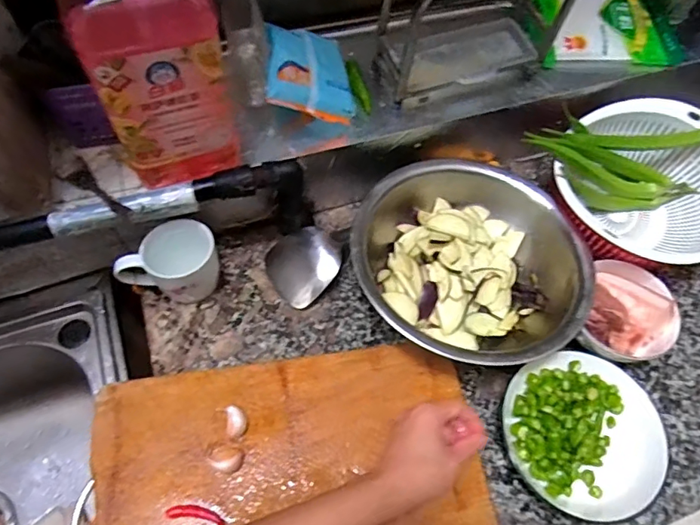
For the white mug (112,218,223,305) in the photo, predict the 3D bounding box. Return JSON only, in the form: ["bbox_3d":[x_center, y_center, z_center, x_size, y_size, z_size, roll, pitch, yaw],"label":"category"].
[{"bbox_3d":[-0.208,0.008,0.587,0.105,0.083,0.076,-40,70,-23],"label":"white mug"}]

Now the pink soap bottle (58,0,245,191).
[{"bbox_3d":[-0.177,-0.190,0.451,0.111,0.280,0.088,-17,63,-13],"label":"pink soap bottle"}]

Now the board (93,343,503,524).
[{"bbox_3d":[-0.051,0.245,0.496,0.384,0.031,0.295,-7,61,-8],"label":"board"}]

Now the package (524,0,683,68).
[{"bbox_3d":[0.348,-0.333,0.702,0.225,0.056,0.124,-4,60,-6],"label":"package"}]

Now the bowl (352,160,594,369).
[{"bbox_3d":[0.141,0.004,0.610,0.266,0.094,0.255,2,60,-3],"label":"bowl"}]

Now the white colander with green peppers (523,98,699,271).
[{"bbox_3d":[0.380,-0.099,0.665,0.247,0.099,0.230,-3,60,-6],"label":"white colander with green peppers"}]

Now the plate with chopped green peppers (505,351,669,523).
[{"bbox_3d":[0.254,0.184,0.540,0.157,0.038,0.166,2,60,-3],"label":"plate with chopped green peppers"}]

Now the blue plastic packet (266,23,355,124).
[{"bbox_3d":[-0.047,-0.227,0.586,0.108,0.023,0.121,5,70,-36],"label":"blue plastic packet"}]

